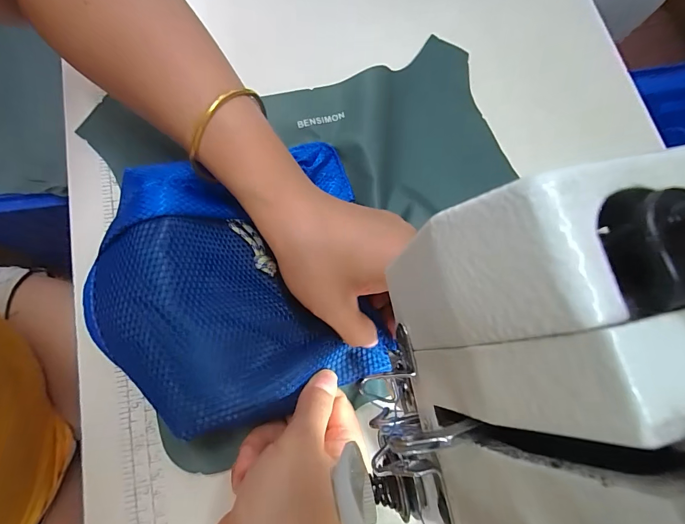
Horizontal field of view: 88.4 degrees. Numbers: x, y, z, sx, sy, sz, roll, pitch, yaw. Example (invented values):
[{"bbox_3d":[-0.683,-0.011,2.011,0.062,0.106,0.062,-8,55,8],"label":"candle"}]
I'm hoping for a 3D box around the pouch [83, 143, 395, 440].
[{"bbox_3d":[-0.066,0.012,0.232,0.173,0.057,0.172,-18,78,-6],"label":"pouch"}]

